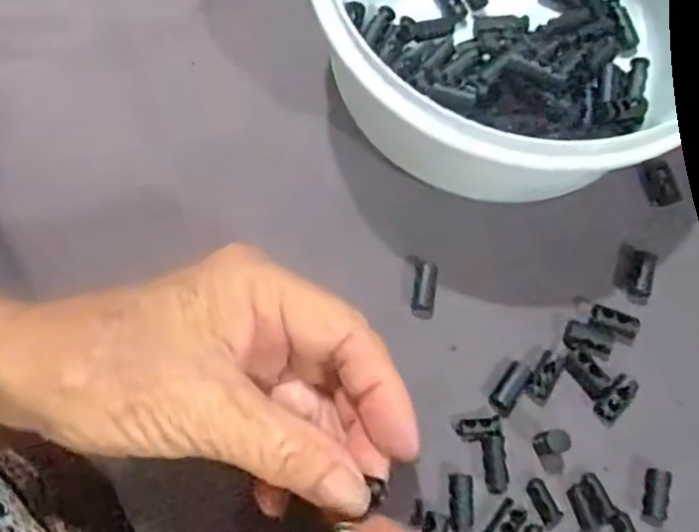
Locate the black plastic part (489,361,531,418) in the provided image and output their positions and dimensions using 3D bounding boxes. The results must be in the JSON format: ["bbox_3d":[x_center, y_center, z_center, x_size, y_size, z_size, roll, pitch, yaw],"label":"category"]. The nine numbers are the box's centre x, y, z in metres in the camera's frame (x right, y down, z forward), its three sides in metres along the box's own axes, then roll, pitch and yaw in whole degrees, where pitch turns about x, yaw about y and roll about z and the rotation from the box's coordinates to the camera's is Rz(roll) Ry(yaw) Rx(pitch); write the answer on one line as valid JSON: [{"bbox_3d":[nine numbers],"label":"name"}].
[{"bbox_3d":[0.063,0.048,0.269,0.010,0.008,0.022,33,75,4],"label":"black plastic part"}]

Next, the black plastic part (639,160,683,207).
[{"bbox_3d":[0.134,-0.035,0.294,0.015,0.005,0.019,-19,78,-9],"label":"black plastic part"}]

